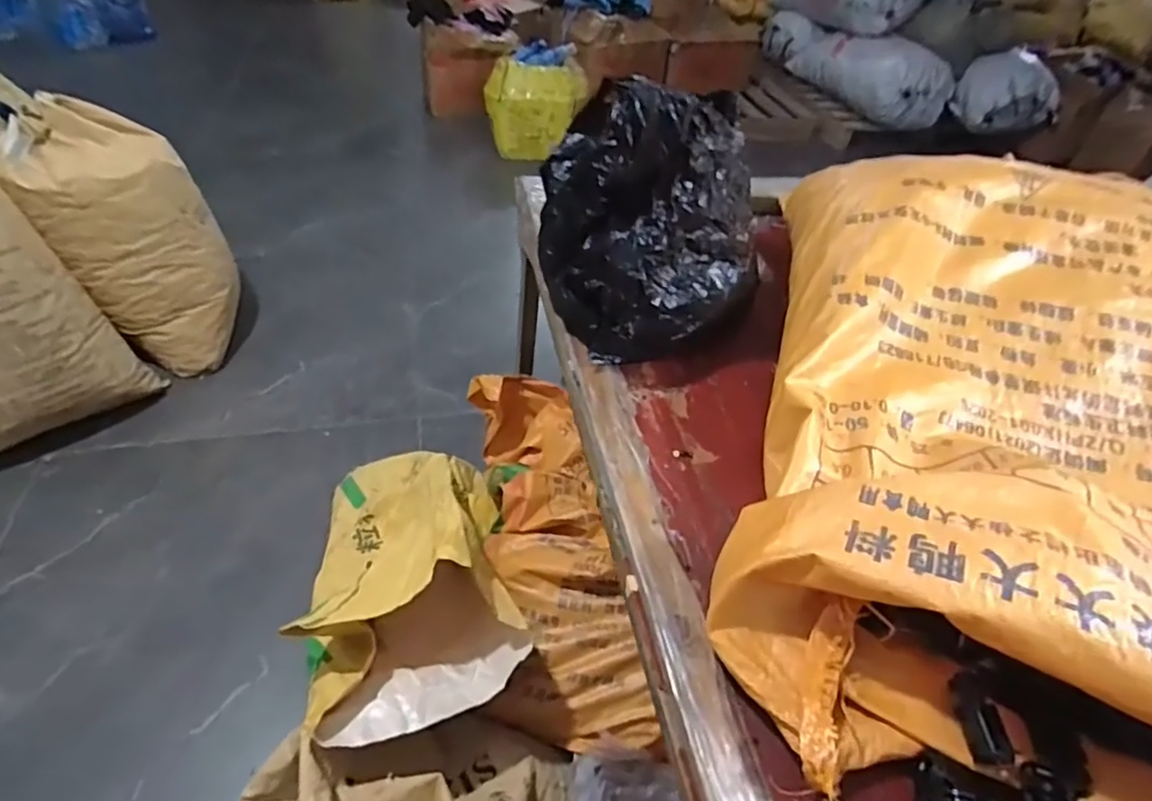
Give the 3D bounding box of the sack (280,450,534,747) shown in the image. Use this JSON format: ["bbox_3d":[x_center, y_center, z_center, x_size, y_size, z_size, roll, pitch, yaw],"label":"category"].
[{"bbox_3d":[-0.278,0.230,1.016,0.304,0.200,0.630,-10,15,-17],"label":"sack"}]

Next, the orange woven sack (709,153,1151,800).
[{"bbox_3d":[0.407,0.034,0.530,0.465,0.148,0.689,18,44,12],"label":"orange woven sack"}]

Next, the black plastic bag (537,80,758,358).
[{"bbox_3d":[0.081,-0.207,0.657,0.209,0.231,0.189,-12,46,-18],"label":"black plastic bag"}]

